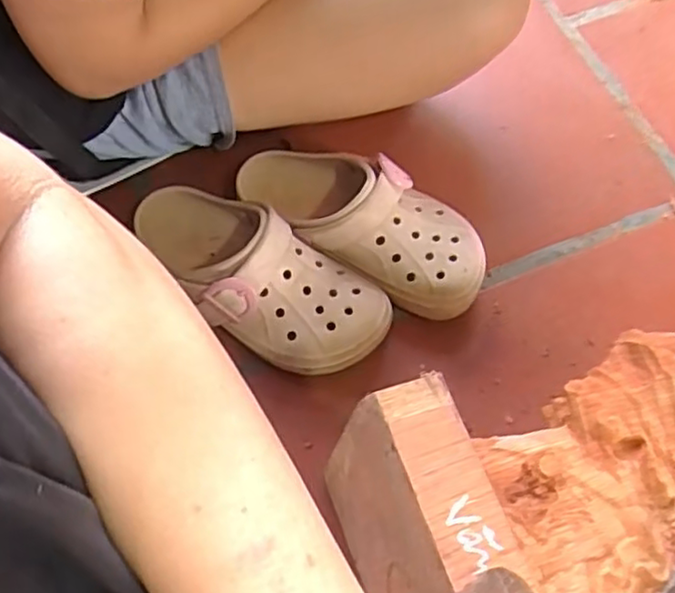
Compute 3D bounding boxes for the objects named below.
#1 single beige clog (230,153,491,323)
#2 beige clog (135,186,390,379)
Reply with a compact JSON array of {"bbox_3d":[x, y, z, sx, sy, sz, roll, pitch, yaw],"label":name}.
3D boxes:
[{"bbox_3d":[0.018,-0.070,0.609,0.243,0.090,0.103,23,66,9],"label":"single beige clog"},{"bbox_3d":[-0.075,-0.019,0.569,0.236,0.076,0.101,30,67,12],"label":"beige clog"}]

